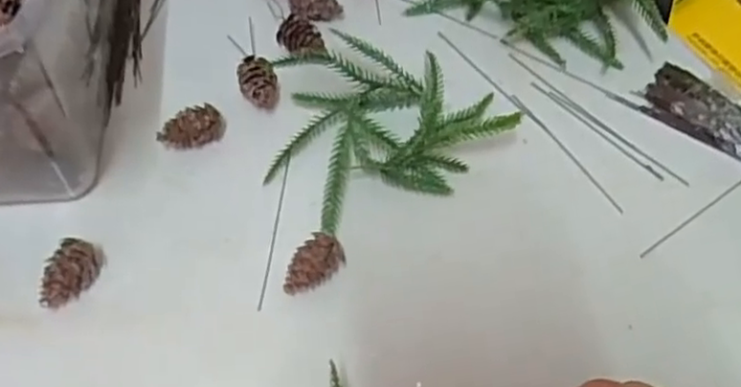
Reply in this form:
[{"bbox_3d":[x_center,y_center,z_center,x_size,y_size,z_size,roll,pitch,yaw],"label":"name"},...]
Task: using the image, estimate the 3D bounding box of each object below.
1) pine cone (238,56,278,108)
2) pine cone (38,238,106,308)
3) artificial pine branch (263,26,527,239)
[{"bbox_3d":[-0.069,-0.069,0.421,0.021,0.019,0.032,-14,61,-10],"label":"pine cone"},{"bbox_3d":[-0.153,0.041,0.352,0.018,0.023,0.037,13,60,5],"label":"pine cone"},{"bbox_3d":[0.009,-0.033,0.393,0.135,0.032,0.107,10,60,3],"label":"artificial pine branch"}]

